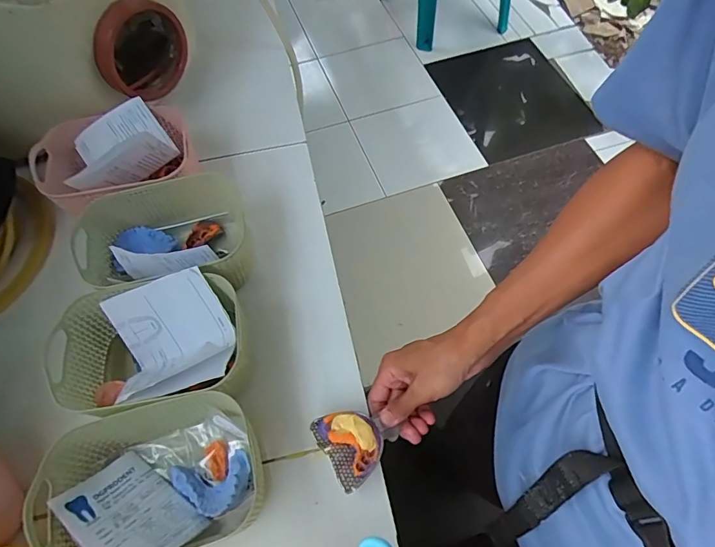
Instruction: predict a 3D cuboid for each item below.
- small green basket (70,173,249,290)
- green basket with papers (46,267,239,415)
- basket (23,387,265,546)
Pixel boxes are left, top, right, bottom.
[{"bbox_3d":[-0.209,-0.031,0.508,0.167,0.078,0.129,-15,62,-7],"label":"small green basket"},{"bbox_3d":[-0.196,0.074,0.449,0.158,0.077,0.116,-12,62,-6],"label":"green basket with papers"},{"bbox_3d":[-0.173,0.181,0.398,0.170,0.076,0.122,-18,63,-9],"label":"basket"}]

